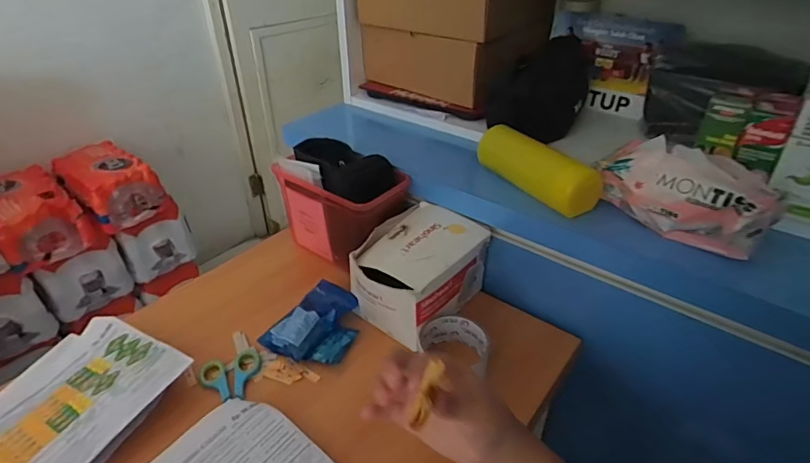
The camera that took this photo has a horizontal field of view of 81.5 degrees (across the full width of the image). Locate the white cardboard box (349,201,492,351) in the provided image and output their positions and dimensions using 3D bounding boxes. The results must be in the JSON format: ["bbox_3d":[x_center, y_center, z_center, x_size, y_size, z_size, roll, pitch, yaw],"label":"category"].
[{"bbox_3d":[0.014,0.049,0.624,0.126,0.093,0.166,23,41,30],"label":"white cardboard box"}]

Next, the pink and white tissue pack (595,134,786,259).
[{"bbox_3d":[0.312,-0.046,0.530,0.175,0.098,0.056,23,41,30],"label":"pink and white tissue pack"}]

